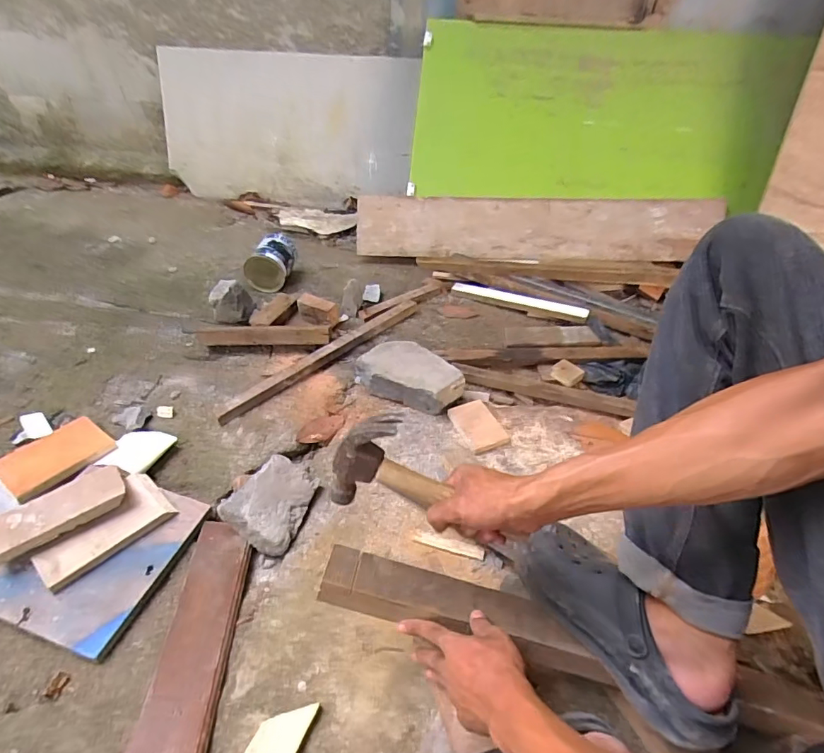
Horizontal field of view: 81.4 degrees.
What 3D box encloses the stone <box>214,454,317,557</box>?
[{"bbox_3d":[-0.234,0.205,0.796,0.118,0.082,0.132,13,46,12],"label":"stone"}]

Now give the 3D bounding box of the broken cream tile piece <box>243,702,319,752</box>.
[{"bbox_3d":[-0.157,0.429,0.574,0.053,0.014,0.083,18,47,16],"label":"broken cream tile piece"}]

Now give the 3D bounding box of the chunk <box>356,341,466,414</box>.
[{"bbox_3d":[0.001,-0.006,1.003,0.216,0.069,0.125,20,47,18],"label":"chunk"}]

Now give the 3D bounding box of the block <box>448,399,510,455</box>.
[{"bbox_3d":[0.131,0.099,0.947,0.082,0.024,0.111,-17,47,-18],"label":"block"}]

